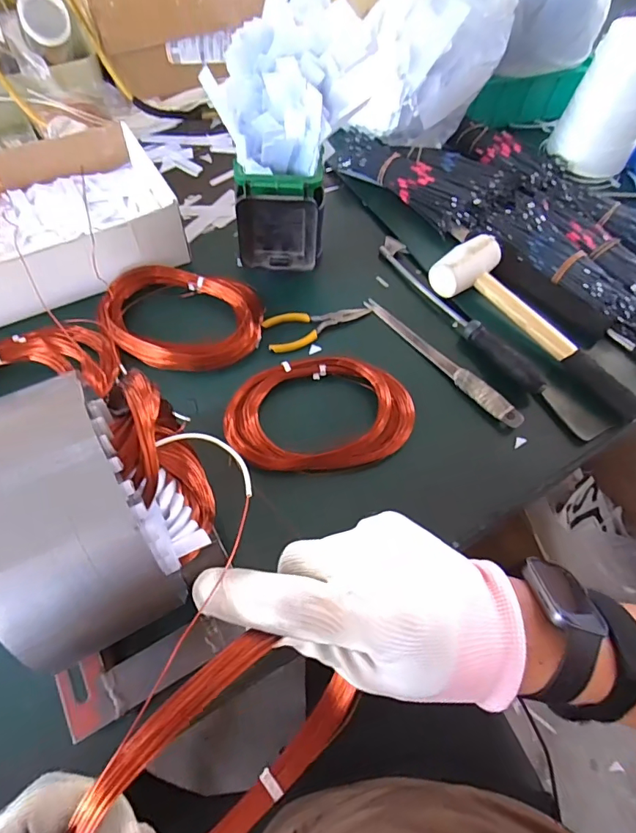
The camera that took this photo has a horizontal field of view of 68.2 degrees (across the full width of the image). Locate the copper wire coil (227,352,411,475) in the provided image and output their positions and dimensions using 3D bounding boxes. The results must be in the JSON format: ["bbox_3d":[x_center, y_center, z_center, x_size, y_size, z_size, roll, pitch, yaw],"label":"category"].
[{"bbox_3d":[0.004,-0.006,0.451,0.178,0.028,0.113,0,61,-4],"label":"copper wire coil"}]

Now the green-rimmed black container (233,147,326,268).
[{"bbox_3d":[-0.041,-0.212,0.499,0.094,0.104,0.061,4,60,-2],"label":"green-rimmed black container"}]

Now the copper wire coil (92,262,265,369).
[{"bbox_3d":[-0.142,-0.106,0.488,0.162,0.029,0.108,-2,61,-5],"label":"copper wire coil"}]

